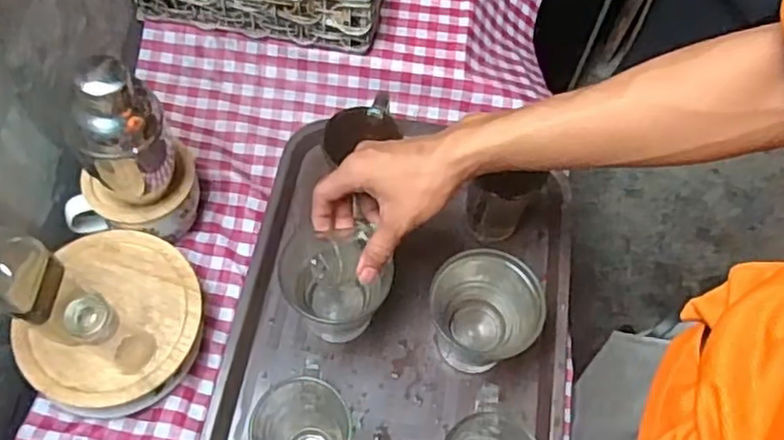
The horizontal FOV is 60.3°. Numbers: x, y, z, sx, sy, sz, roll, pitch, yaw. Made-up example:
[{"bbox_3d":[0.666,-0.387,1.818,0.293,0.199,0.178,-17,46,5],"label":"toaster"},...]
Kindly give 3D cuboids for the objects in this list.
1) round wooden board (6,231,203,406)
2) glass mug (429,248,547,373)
[{"bbox_3d":[-0.241,0.084,0.583,0.142,0.016,0.148,1,61,-2],"label":"round wooden board"},{"bbox_3d":[0.085,0.081,0.620,0.096,0.075,0.099,1,61,-2],"label":"glass mug"}]

